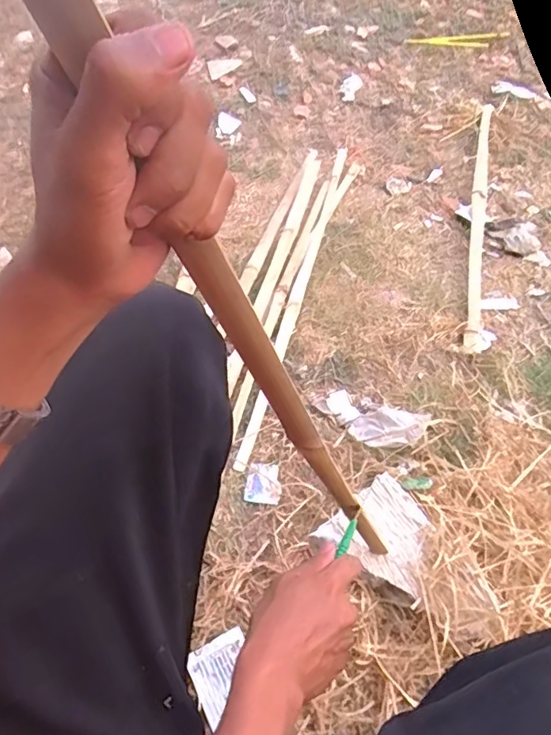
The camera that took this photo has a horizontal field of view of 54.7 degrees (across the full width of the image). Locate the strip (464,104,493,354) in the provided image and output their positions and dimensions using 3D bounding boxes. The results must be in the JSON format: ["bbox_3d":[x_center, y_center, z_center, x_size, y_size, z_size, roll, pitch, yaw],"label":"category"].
[{"bbox_3d":[0.424,-0.333,1.104,0.029,0.015,0.761,11,56,10],"label":"strip"}]

